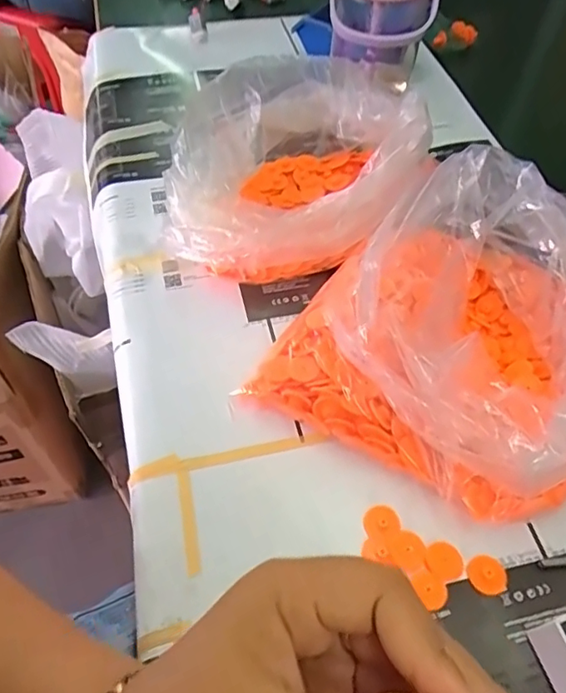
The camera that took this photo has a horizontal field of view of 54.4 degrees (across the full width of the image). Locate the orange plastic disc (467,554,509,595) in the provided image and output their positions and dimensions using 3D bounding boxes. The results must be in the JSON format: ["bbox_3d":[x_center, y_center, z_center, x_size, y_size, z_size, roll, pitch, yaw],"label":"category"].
[{"bbox_3d":[0.121,0.135,0.325,0.022,0.004,0.022,1,54,-2],"label":"orange plastic disc"}]

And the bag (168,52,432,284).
[{"bbox_3d":[0.004,-0.153,0.463,0.202,0.087,0.193,-7,55,-8],"label":"bag"}]

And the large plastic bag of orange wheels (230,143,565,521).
[{"bbox_3d":[0.127,-0.023,0.378,0.212,0.086,0.234,28,57,16],"label":"large plastic bag of orange wheels"}]

